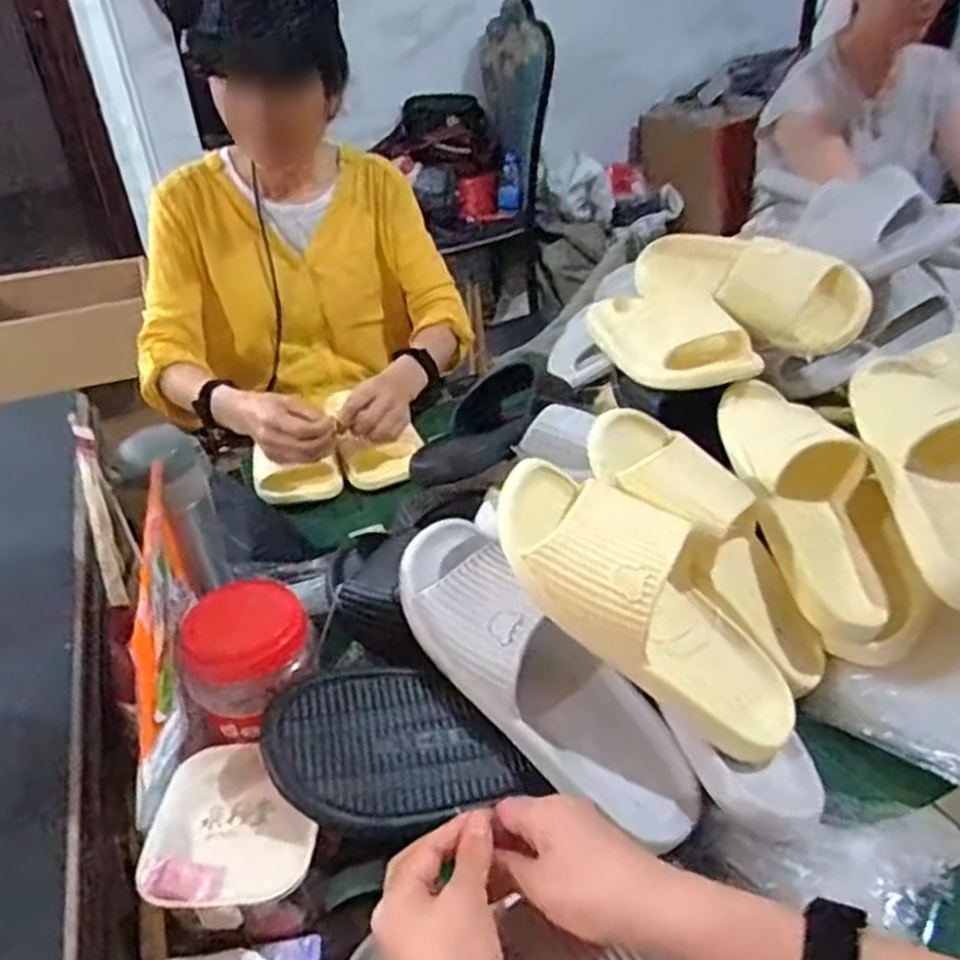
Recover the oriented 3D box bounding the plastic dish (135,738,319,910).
[{"bbox_3d":[-0.160,0.222,0.508,0.105,0.014,0.109,-5,33,-2],"label":"plastic dish"}]

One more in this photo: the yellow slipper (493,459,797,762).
[{"bbox_3d":[0.122,0.081,0.536,0.254,0.063,0.100,42,43,-1],"label":"yellow slipper"}]

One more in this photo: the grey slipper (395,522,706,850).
[{"bbox_3d":[0.050,0.129,0.551,0.277,0.091,0.102,44,50,12],"label":"grey slipper"}]

